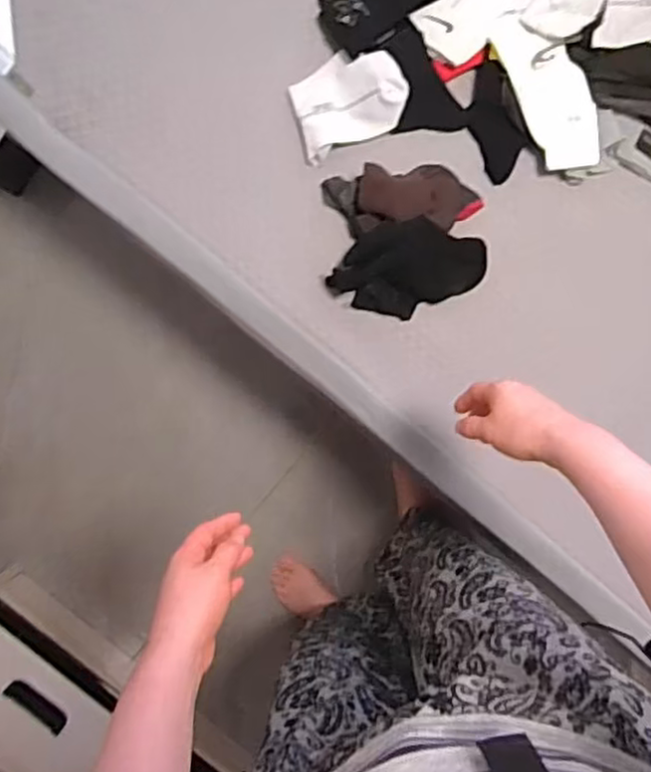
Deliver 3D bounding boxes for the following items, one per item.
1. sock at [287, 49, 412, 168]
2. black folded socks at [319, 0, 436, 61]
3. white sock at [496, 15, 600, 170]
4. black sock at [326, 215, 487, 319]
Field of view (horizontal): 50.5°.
[{"bbox_3d":[0.029,-0.356,0.859,0.140,0.028,0.107,-20,89,3],"label":"sock"},{"bbox_3d":[0.059,-0.476,0.851,0.139,0.026,0.092,-36,88,3],"label":"black folded socks"},{"bbox_3d":[0.279,-0.362,0.853,0.082,0.044,0.193,-27,89,3],"label":"white sock"},{"bbox_3d":[0.103,-0.148,0.862,0.189,0.063,0.106,-23,89,3],"label":"black sock"}]

